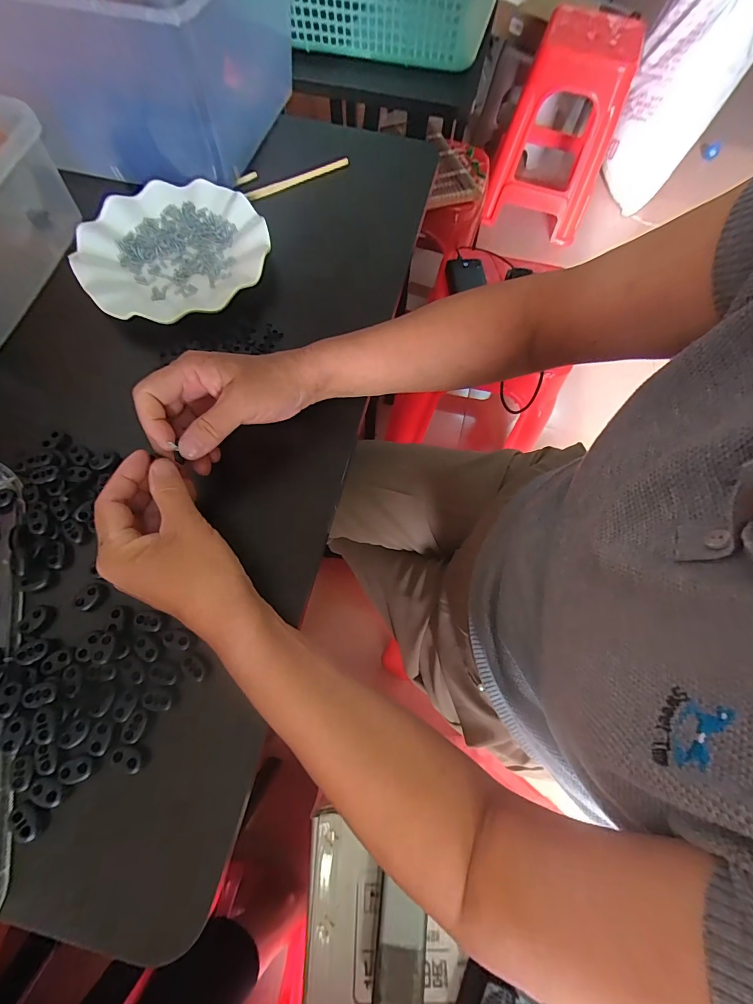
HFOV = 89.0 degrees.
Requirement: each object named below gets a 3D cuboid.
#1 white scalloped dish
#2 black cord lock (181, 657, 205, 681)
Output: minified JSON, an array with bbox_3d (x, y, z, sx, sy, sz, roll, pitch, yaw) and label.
[{"bbox_3d":[-0.205,-0.256,0.392,0.179,0.021,0.187,1,70,-2],"label":"white scalloped dish"},{"bbox_3d":[-0.128,0.116,0.267,0.020,0.004,0.010,36,73,10],"label":"black cord lock"}]

